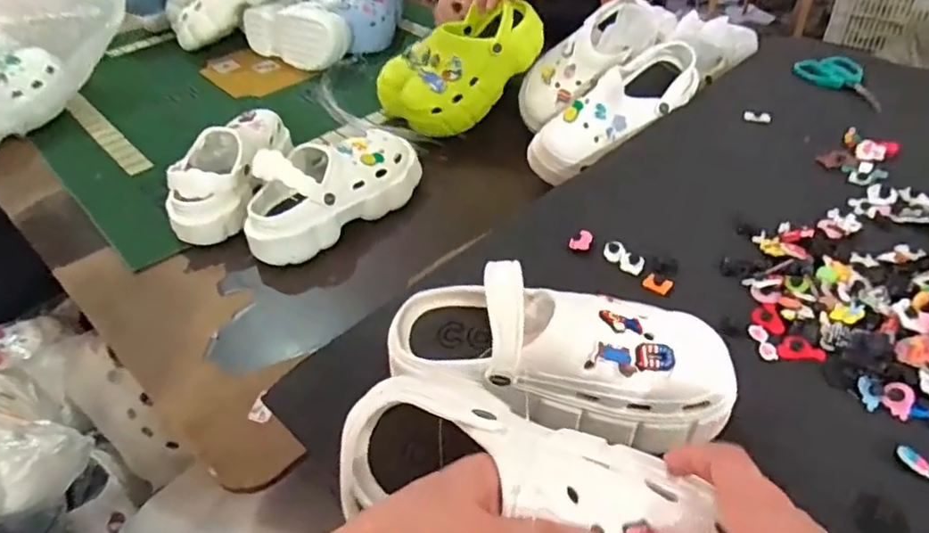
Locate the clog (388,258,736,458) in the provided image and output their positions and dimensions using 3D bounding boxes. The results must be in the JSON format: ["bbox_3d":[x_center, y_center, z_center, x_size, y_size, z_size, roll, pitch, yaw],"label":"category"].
[{"bbox_3d":[0.065,0.048,0.444,0.242,0.110,0.093,4,42,10],"label":"clog"}]

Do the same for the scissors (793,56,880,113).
[{"bbox_3d":[0.518,-0.260,0.871,0.081,0.013,0.151,2,42,7],"label":"scissors"}]

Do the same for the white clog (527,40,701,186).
[{"bbox_3d":[0.207,-0.221,0.858,0.267,0.082,0.080,-36,47,-4],"label":"white clog"}]

